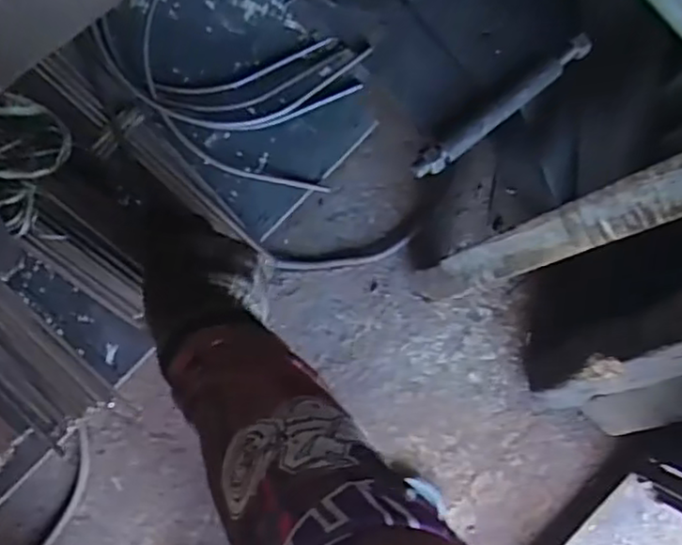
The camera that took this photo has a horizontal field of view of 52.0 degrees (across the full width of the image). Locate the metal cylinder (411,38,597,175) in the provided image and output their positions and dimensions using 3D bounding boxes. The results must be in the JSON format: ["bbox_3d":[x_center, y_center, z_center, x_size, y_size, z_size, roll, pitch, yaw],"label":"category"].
[{"bbox_3d":[0.150,-0.153,0.647,0.200,0.017,0.024,-38,89,-3],"label":"metal cylinder"}]

